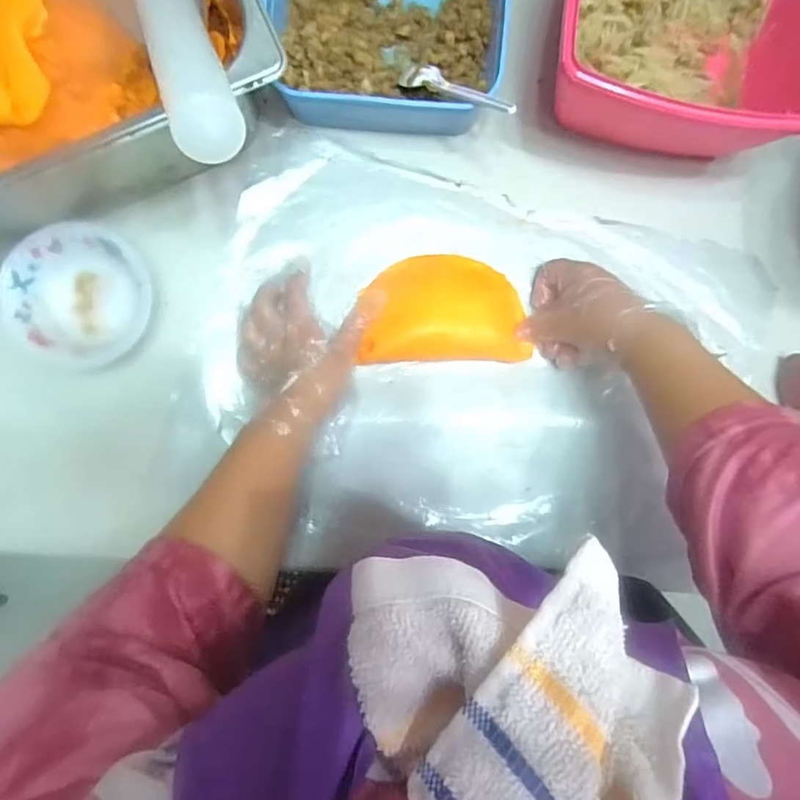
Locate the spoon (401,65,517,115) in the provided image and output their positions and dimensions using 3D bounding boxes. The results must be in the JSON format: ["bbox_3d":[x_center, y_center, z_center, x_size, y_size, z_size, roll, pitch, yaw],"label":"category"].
[{"bbox_3d":[0.048,-0.262,0.456,0.110,0.011,0.020,30,89,20],"label":"spoon"}]

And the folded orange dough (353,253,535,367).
[{"bbox_3d":[0.041,-0.081,0.480,0.141,0.026,0.093,-1,90,-1],"label":"folded orange dough"}]

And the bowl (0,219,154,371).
[{"bbox_3d":[-0.279,-0.089,0.468,0.108,0.034,0.122,28,89,-1],"label":"bowl"}]

